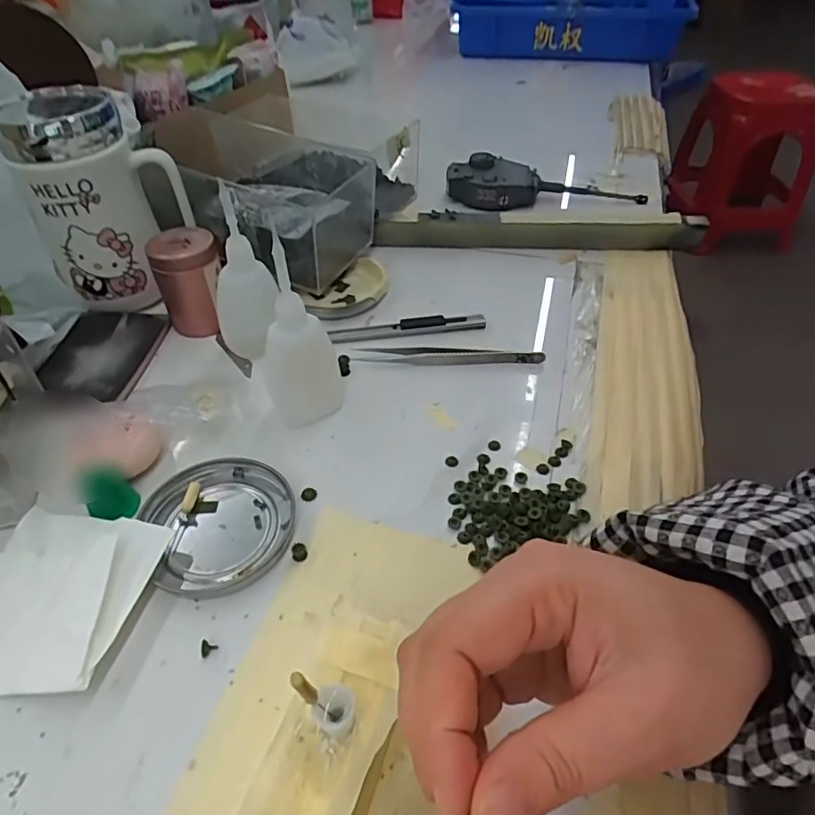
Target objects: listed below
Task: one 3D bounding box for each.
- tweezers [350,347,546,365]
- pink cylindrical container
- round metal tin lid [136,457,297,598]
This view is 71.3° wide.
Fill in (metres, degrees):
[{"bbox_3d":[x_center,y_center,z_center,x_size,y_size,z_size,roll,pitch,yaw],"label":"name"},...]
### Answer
[{"bbox_3d":[0.027,-0.035,0.384,0.128,0.010,0.013,4,45,5],"label":"tweezers"},{"bbox_3d":[-0.152,-0.090,0.402,0.046,0.063,0.038,-18,48,-17],"label":"pink cylindrical container"},{"bbox_3d":[-0.095,0.058,0.294,0.072,0.010,0.073,0,45,0],"label":"round metal tin lid"}]

